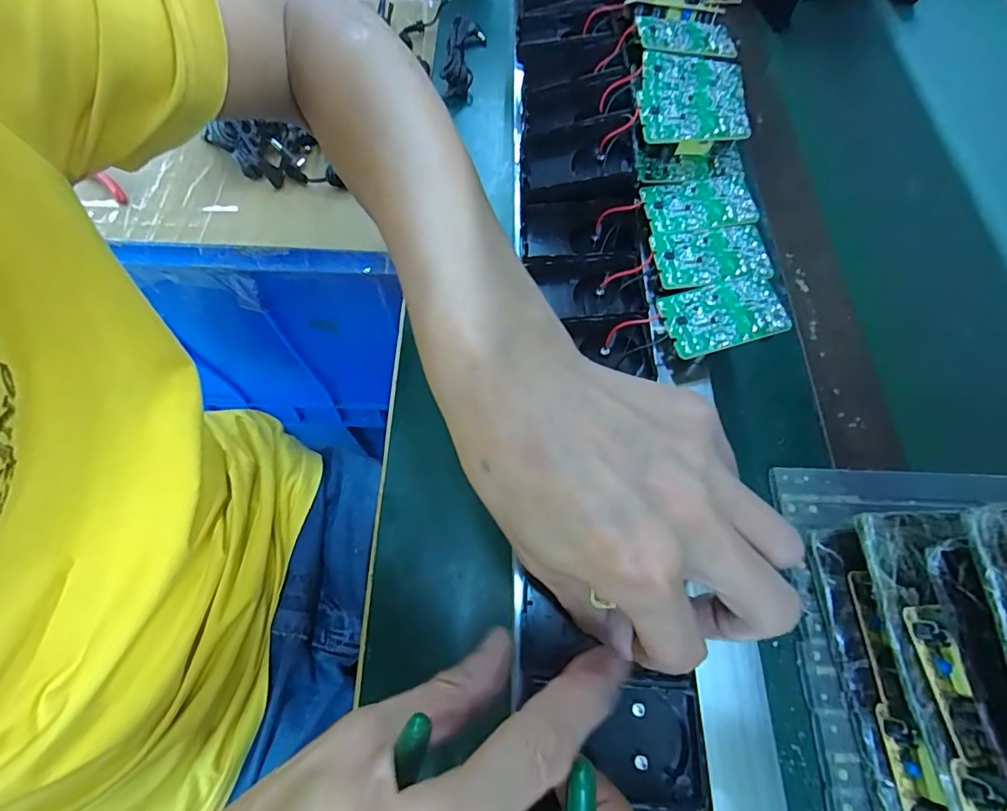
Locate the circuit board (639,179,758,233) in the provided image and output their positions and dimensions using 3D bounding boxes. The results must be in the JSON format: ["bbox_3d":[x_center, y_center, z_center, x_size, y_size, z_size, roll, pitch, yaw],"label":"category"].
[{"bbox_3d":[0.116,-0.120,0.292,0.062,0.004,0.037,-2,66,-2],"label":"circuit board"}]

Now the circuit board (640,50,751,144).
[{"bbox_3d":[0.114,-0.187,0.299,0.063,0.007,0.072,4,69,-2],"label":"circuit board"}]

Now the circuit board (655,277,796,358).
[{"bbox_3d":[0.119,-0.049,0.264,0.064,0.006,0.036,-14,66,-7],"label":"circuit board"}]

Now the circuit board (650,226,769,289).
[{"bbox_3d":[0.117,-0.084,0.277,0.062,0.004,0.037,-3,66,-2],"label":"circuit board"}]

